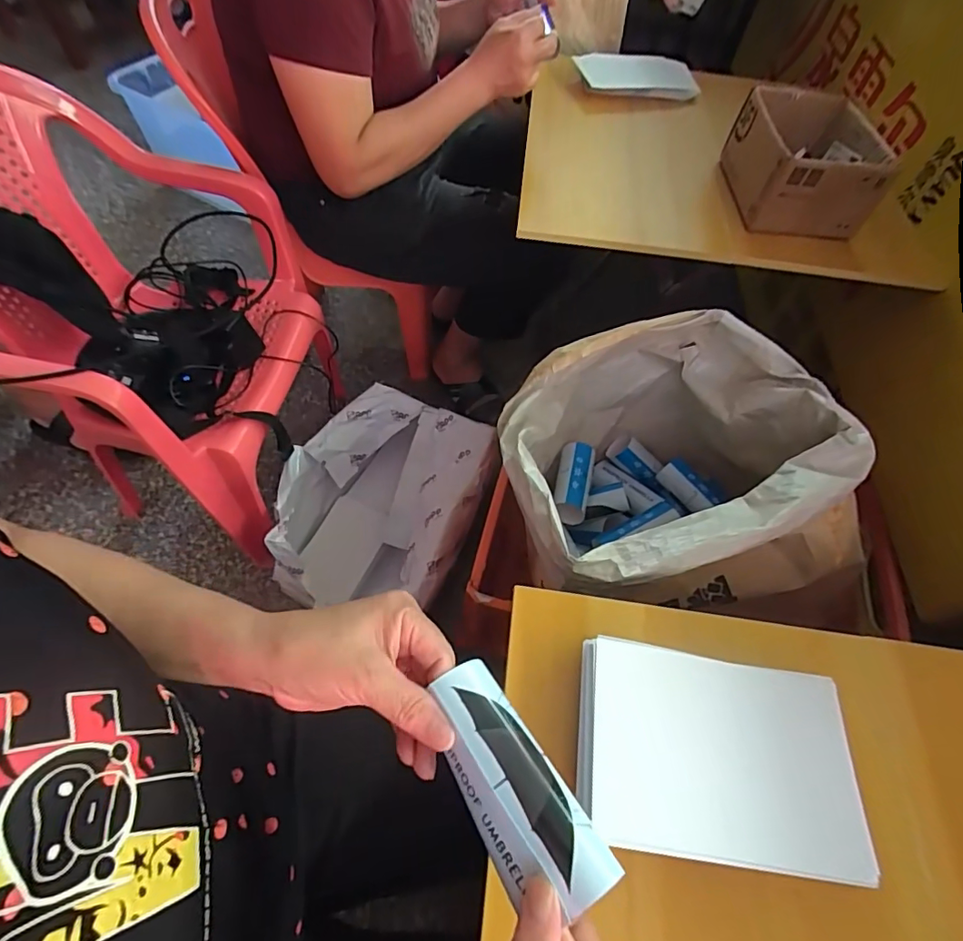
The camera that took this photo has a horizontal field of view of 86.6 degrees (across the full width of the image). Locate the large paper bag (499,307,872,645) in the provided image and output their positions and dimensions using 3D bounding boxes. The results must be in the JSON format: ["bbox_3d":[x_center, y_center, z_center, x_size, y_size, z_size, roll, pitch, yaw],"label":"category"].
[{"bbox_3d":[0.213,-0.004,0.661,0.369,0.276,0.349,-4,60,-6],"label":"large paper bag"}]

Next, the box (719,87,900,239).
[{"bbox_3d":[0.465,-0.443,0.749,0.176,0.111,0.221,8,59,1],"label":"box"}]

